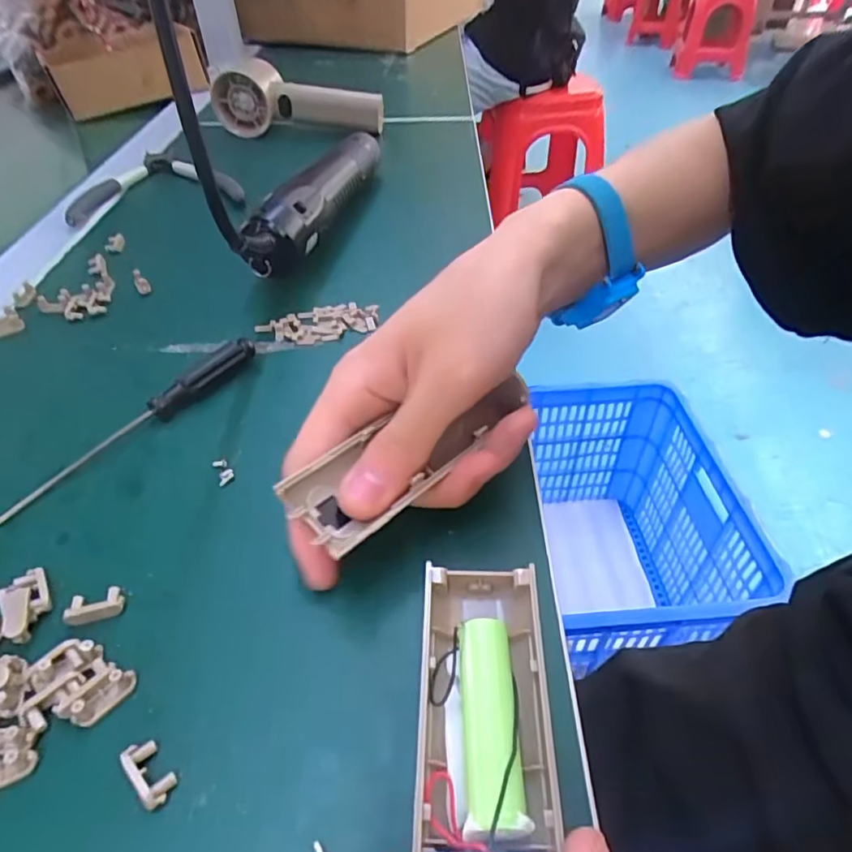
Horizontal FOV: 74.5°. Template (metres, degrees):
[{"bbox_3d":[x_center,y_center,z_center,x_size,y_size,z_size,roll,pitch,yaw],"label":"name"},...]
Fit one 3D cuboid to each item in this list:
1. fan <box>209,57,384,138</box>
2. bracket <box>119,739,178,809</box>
[{"bbox_3d":[-0.124,-0.317,0.548,0.158,0.058,0.051,12,46,10],"label":"fan"},{"bbox_3d":[-0.081,0.100,0.163,0.019,0.004,0.009,34,54,31],"label":"bracket"}]

